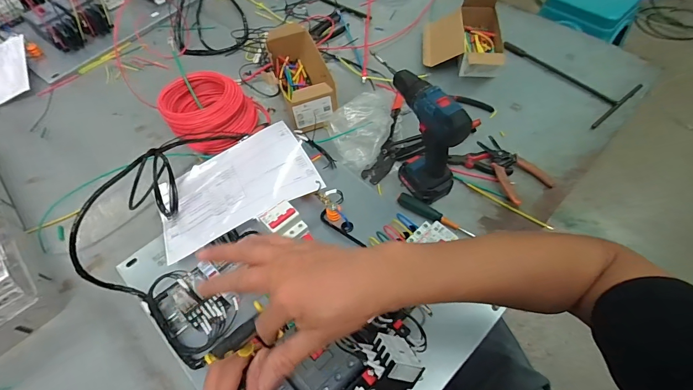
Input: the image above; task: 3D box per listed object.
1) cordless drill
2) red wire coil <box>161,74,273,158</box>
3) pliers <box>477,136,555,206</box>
[{"bbox_3d":[0.122,-0.113,0.653,0.068,0.211,0.191,-28,60,-15],"label":"cordless drill"},{"bbox_3d":[-0.296,-0.189,0.806,0.198,0.068,0.180,-1,57,2],"label":"red wire coil"},{"bbox_3d":[0.316,-0.057,0.722,0.104,0.020,0.146,-28,60,-15],"label":"pliers"}]

